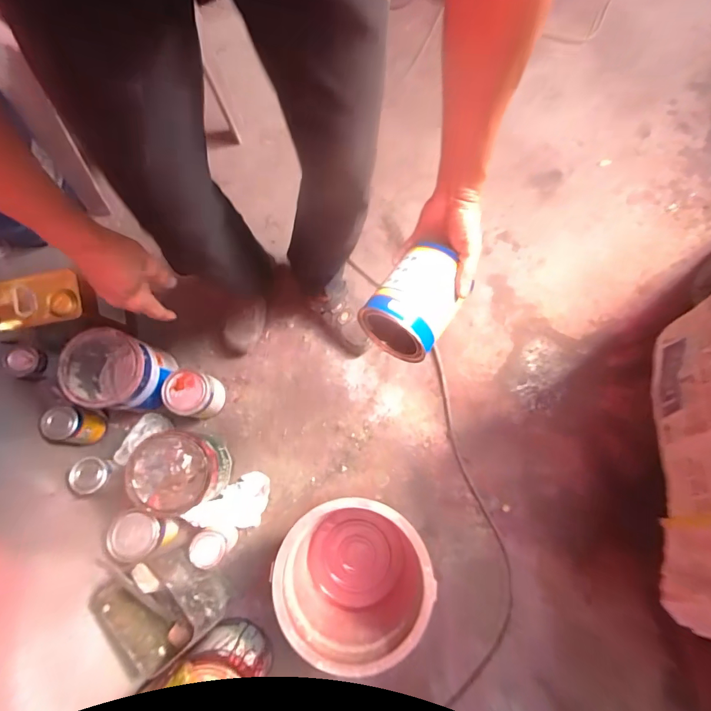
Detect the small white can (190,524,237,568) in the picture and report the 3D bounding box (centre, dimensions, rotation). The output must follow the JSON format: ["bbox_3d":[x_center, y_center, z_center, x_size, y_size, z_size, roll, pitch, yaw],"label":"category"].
[{"bbox_3d":[-0.309,0.413,0.885,0.065,0.131,0.080,-30,77,-5],"label":"small white can"}]

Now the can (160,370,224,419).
[{"bbox_3d":[-0.373,0.098,0.961,0.098,0.152,0.096,0,75,0],"label":"can"}]

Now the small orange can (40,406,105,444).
[{"bbox_3d":[-0.647,0.163,0.932,0.073,0.115,0.077,0,75,0],"label":"small orange can"}]

